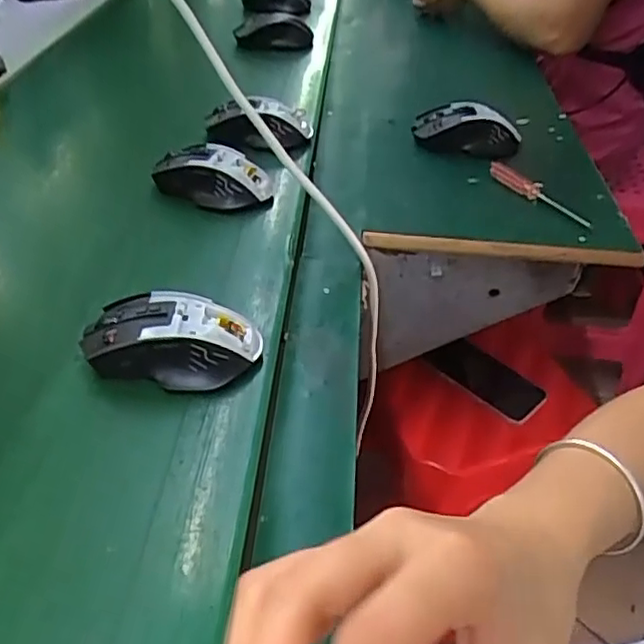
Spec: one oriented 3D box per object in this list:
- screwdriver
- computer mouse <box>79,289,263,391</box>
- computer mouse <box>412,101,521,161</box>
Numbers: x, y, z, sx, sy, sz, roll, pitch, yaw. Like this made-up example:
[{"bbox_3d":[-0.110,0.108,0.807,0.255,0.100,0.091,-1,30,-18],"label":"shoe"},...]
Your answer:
[{"bbox_3d":[0.211,-0.126,0.619,0.022,0.015,0.121,-22,46,-26],"label":"screwdriver"},{"bbox_3d":[-0.099,0.010,0.425,0.107,0.036,0.061,5,40,4],"label":"computer mouse"},{"bbox_3d":[0.154,-0.201,0.682,0.113,0.044,0.059,8,40,7],"label":"computer mouse"}]

